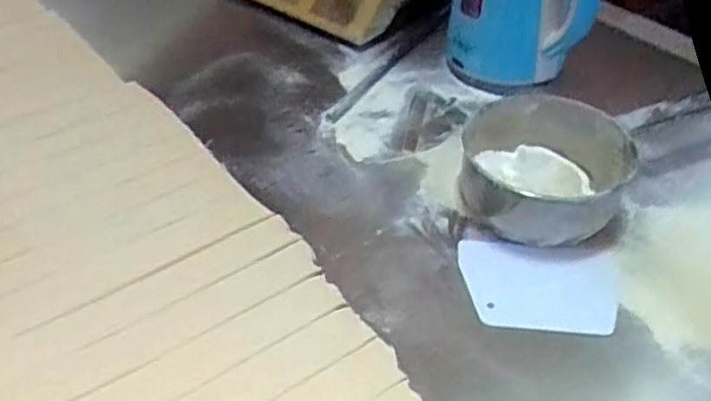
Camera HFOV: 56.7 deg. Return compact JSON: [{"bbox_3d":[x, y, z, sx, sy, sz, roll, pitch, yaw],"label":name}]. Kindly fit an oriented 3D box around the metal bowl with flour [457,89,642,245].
[{"bbox_3d":[0.192,-0.033,0.678,0.155,0.082,0.167,0,41,0],"label":"metal bowl with flour"}]

